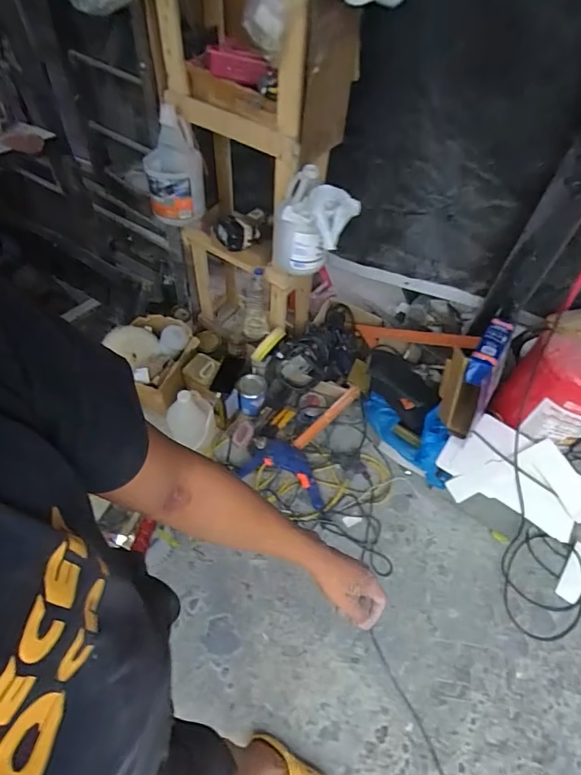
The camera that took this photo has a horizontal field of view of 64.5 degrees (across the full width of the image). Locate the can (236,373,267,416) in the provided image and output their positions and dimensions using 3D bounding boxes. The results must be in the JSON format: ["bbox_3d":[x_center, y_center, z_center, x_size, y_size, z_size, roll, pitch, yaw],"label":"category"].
[{"bbox_3d":[-0.141,0.033,1.698,0.109,0.109,0.128,-4,57,-4],"label":"can"}]

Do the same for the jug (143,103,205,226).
[{"bbox_3d":[-0.329,-0.614,1.288,0.160,0.270,0.182,-8,57,-7],"label":"jug"}]

